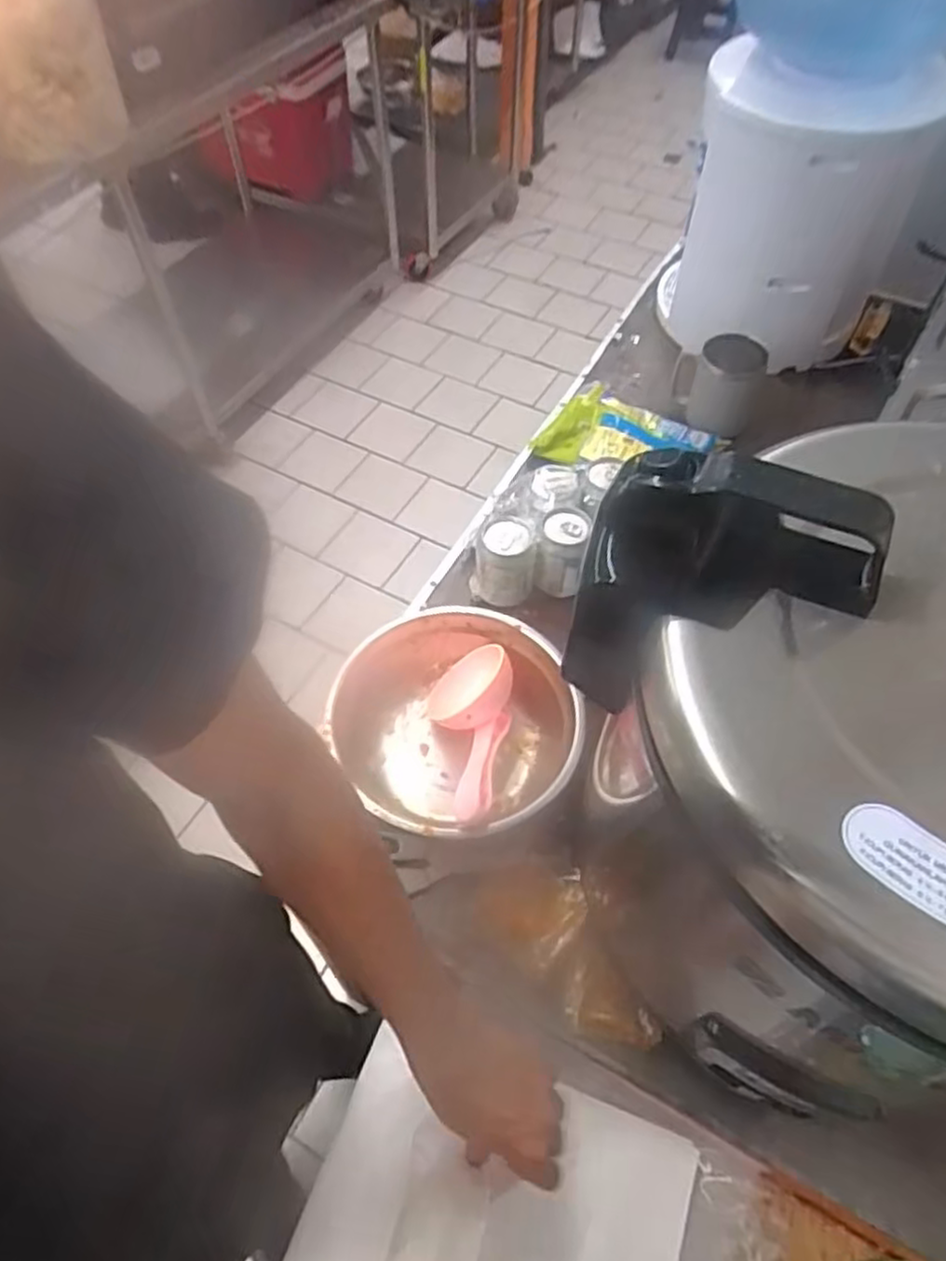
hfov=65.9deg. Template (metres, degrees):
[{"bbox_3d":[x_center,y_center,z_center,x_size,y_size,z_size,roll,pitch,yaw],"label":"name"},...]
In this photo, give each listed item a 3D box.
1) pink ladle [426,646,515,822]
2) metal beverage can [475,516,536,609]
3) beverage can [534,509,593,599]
[{"bbox_3d":[-0.005,0.098,0.681,0.077,0.079,0.181,2,56,2],"label":"pink ladle"},{"bbox_3d":[0.034,-0.076,0.781,0.061,0.069,0.074,2,56,2],"label":"metal beverage can"},{"bbox_3d":[0.097,-0.081,0.794,0.049,0.084,0.056,12,57,8],"label":"beverage can"}]

